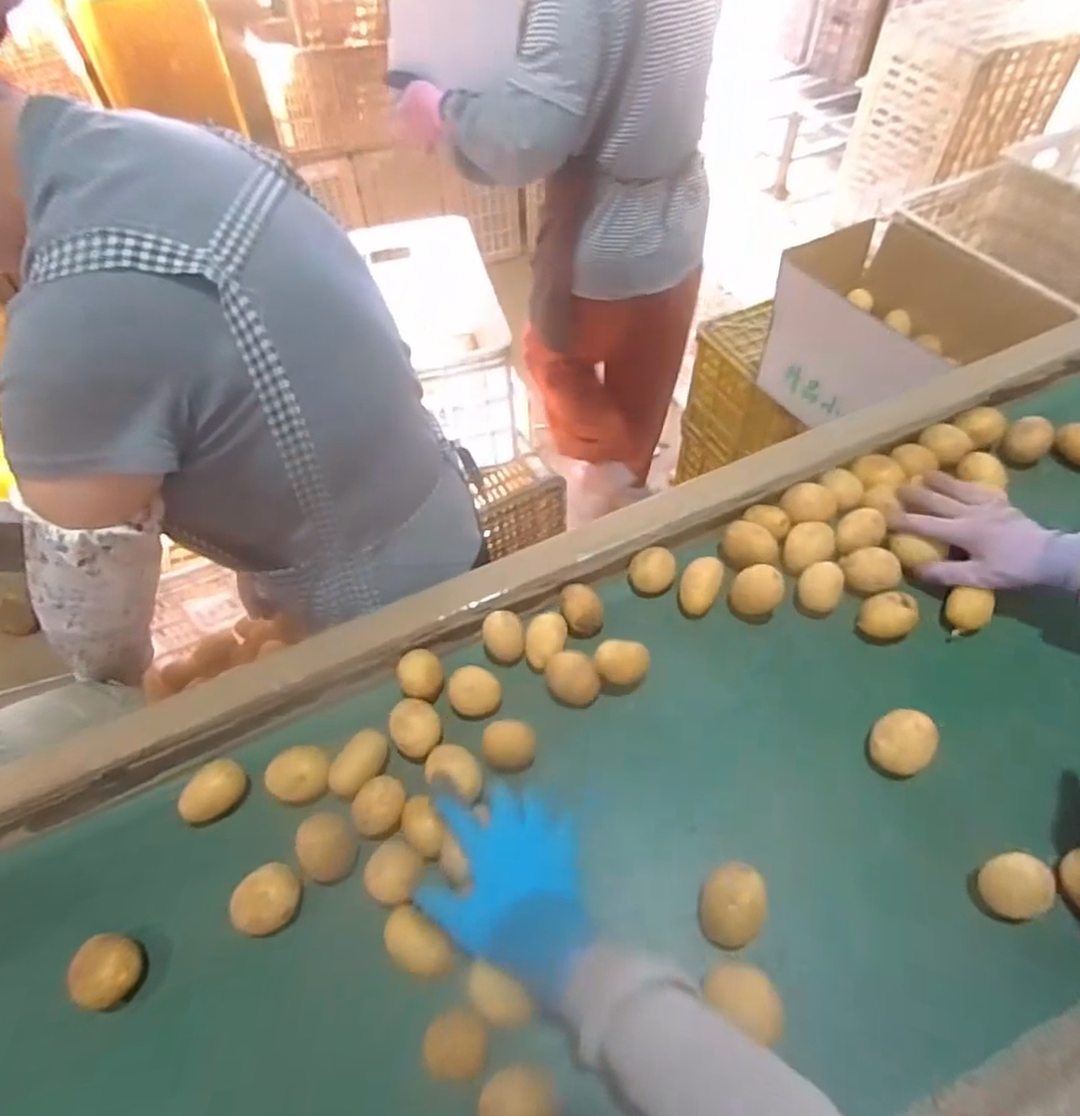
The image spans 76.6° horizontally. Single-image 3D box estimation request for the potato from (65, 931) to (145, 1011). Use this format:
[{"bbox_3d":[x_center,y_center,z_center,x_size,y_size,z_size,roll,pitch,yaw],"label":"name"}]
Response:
[{"bbox_3d":[-0.341,0.326,0.538,0.049,0.035,0.048,3,52,3],"label":"potato"}]

